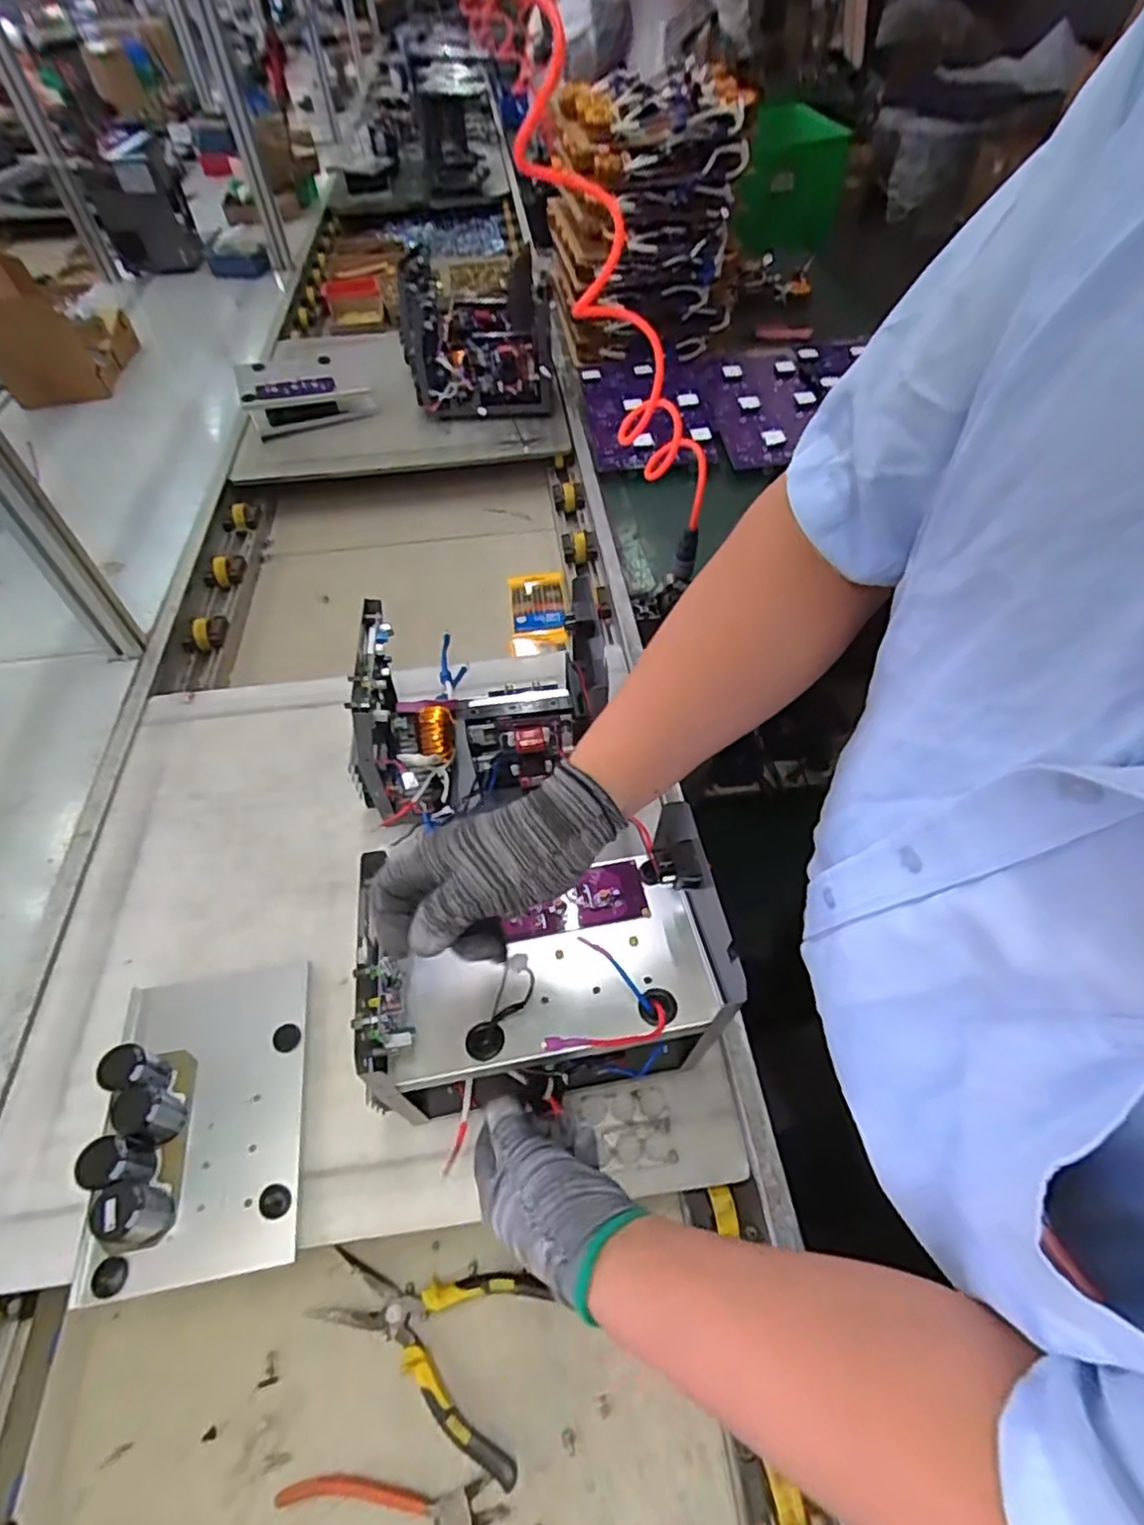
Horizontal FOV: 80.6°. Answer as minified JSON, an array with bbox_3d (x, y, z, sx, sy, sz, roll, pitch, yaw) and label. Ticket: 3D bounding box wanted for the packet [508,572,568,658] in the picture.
[{"bbox_3d":[-0.052,-0.226,1.015,0.081,0.019,0.163,-2,59,-3],"label":"packet"}]

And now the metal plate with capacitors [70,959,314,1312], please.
[{"bbox_3d":[-0.294,0.269,0.528,0.150,0.069,0.223,-10,53,-5],"label":"metal plate with capacitors"}]

